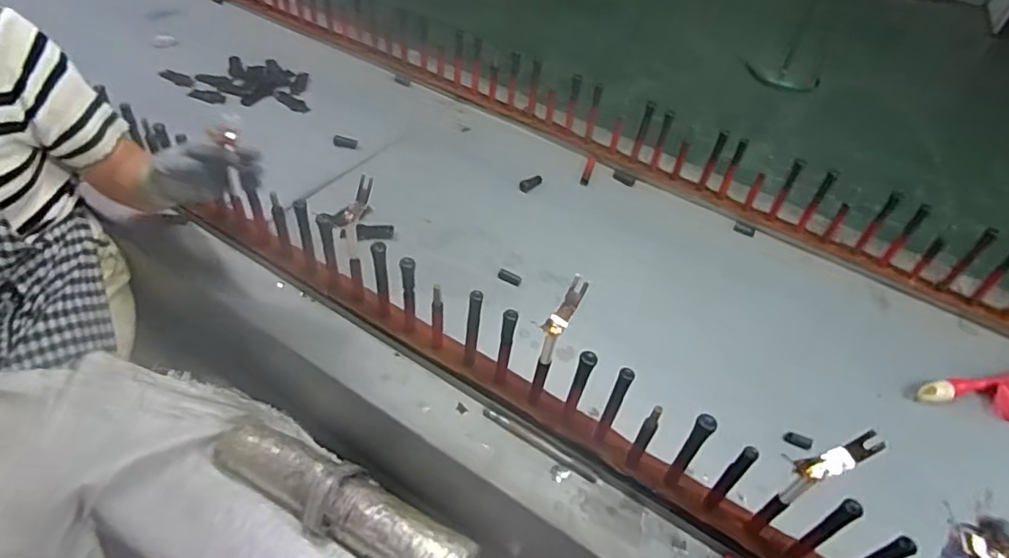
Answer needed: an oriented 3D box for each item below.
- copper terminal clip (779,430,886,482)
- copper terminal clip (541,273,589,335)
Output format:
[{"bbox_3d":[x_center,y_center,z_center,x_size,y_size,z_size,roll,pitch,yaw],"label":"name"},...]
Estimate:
[{"bbox_3d":[0.322,0.176,0.557,0.088,0.034,0.025,-17,51,-1],"label":"copper terminal clip"},{"bbox_3d":[0.074,0.033,0.672,0.024,0.014,0.075,31,84,20],"label":"copper terminal clip"}]

